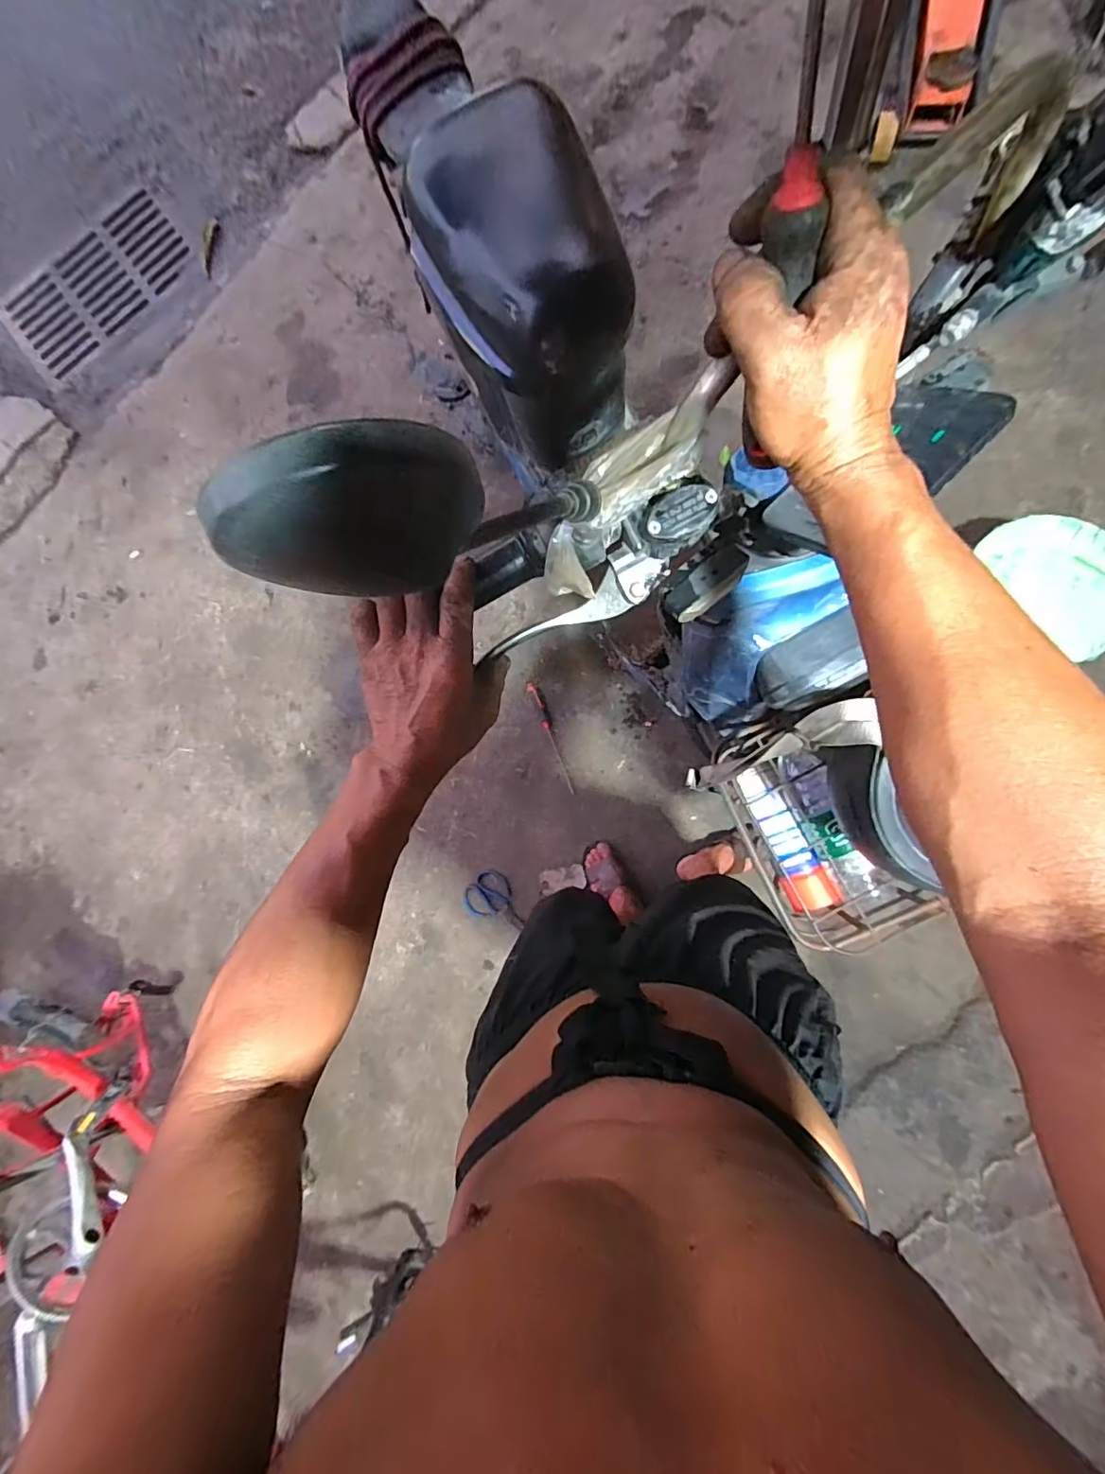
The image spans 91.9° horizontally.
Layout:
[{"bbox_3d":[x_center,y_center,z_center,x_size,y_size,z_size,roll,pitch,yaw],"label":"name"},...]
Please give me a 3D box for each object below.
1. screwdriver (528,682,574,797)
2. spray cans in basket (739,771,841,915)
[{"bbox_3d":[0.001,-0.003,1.370,0.028,0.023,0.304,-23,82,4],"label":"screwdriver"},{"bbox_3d":[0.300,0.129,0.691,0.052,0.050,0.189,-24,82,4],"label":"spray cans in basket"}]

